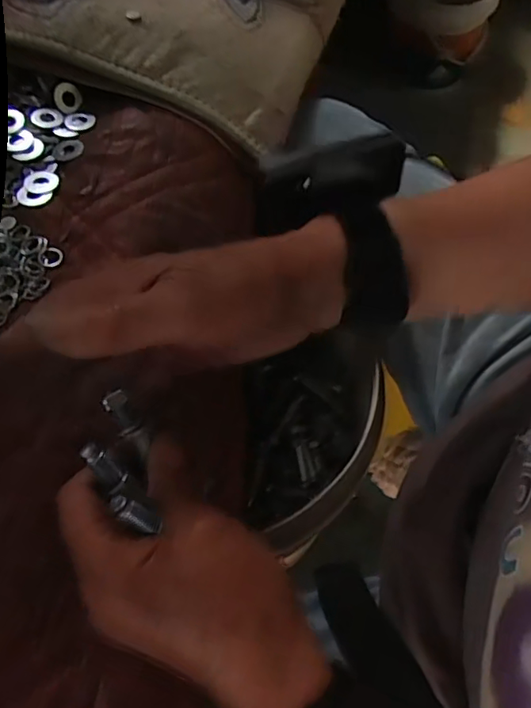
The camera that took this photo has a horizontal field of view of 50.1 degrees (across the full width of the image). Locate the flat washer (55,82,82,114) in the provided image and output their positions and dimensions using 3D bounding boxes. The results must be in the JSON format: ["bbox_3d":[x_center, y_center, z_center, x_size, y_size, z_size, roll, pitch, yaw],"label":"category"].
[{"bbox_3d":[-0.145,-0.186,0.413,0.020,0.008,0.021,2,87,-34],"label":"flat washer"}]

